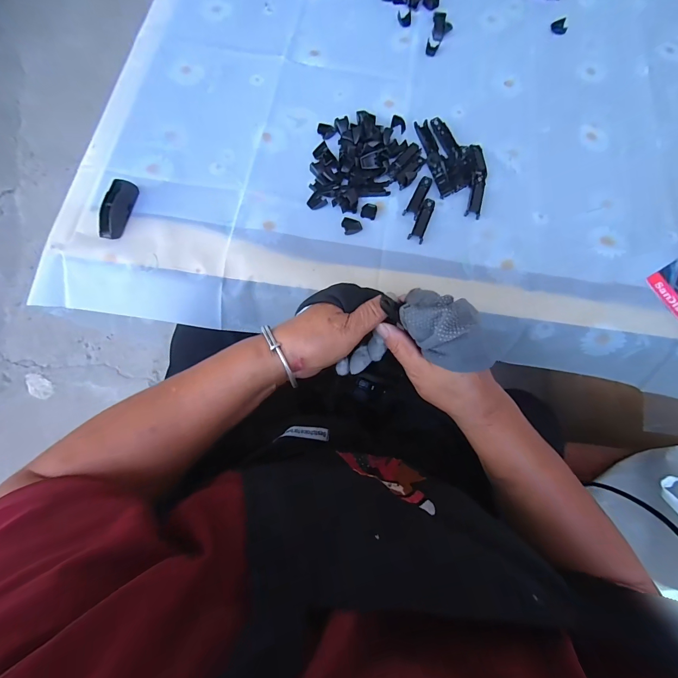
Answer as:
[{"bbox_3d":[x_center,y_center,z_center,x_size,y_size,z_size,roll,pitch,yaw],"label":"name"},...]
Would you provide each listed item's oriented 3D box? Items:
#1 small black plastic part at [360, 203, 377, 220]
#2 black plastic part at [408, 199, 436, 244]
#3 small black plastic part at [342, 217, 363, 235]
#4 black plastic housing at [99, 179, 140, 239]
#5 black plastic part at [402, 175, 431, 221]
[{"bbox_3d":[0.037,-0.160,0.414,0.019,0.005,0.023,10,74,1],"label":"small black plastic part"},{"bbox_3d":[0.106,-0.148,0.414,0.018,0.004,0.067,25,75,5],"label":"black plastic part"},{"bbox_3d":[0.016,-0.138,0.406,0.023,0.007,0.020,-17,75,-7],"label":"small black plastic part"},{"bbox_3d":[-0.262,-0.153,0.395,0.023,0.020,0.074,12,74,1],"label":"black plastic housing"},{"bbox_3d":[0.102,-0.181,0.422,0.017,0.005,0.067,25,75,5],"label":"black plastic part"}]

